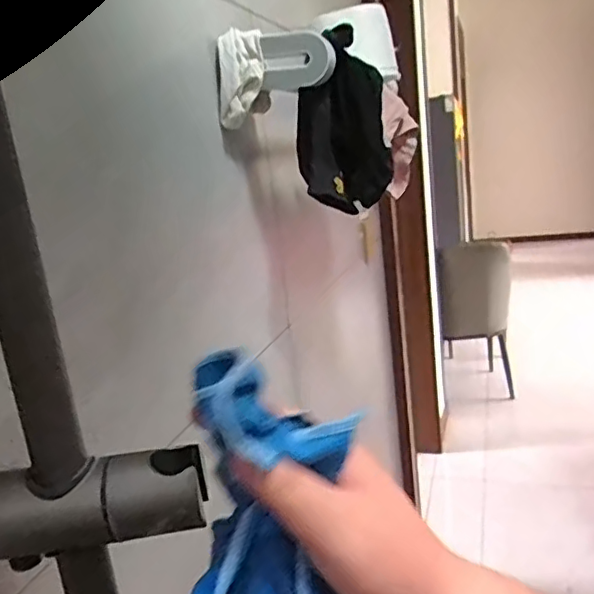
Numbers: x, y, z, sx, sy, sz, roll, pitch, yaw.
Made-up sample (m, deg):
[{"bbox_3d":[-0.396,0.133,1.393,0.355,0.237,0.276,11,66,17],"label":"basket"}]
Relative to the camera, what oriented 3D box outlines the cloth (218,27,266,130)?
[{"bbox_3d":[-0.055,-0.224,0.587,0.047,0.089,0.017,-1,15,17],"label":"cloth"}]

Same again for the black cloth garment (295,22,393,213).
[{"bbox_3d":[0.047,-0.189,0.615,0.095,0.177,0.053,-5,14,1],"label":"black cloth garment"}]

